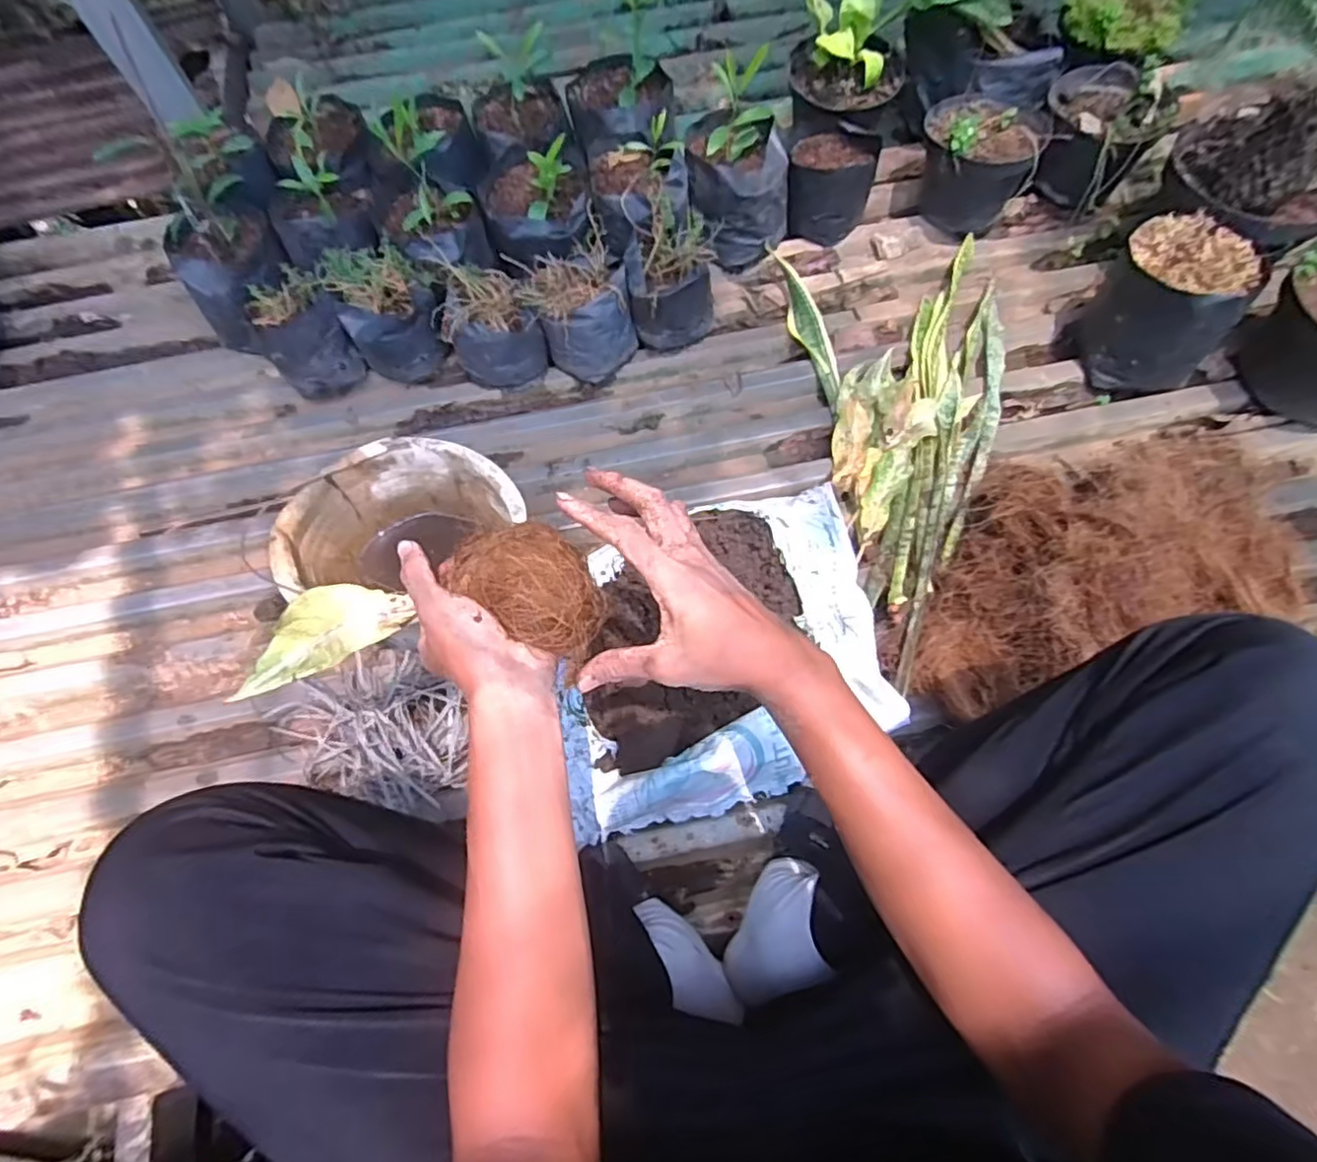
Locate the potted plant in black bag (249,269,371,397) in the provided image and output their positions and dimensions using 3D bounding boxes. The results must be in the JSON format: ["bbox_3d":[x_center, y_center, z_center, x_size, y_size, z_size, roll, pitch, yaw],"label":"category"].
[{"bbox_3d":[-0.493,-0.337,0.929,0.115,0.140,0.099,-33,73,-12],"label":"potted plant in black bag"}]

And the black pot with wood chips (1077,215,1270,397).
[{"bbox_3d":[0.649,-0.345,0.861,0.133,0.173,0.165,-43,75,-14],"label":"black pot with wood chips"}]

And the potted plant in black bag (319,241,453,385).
[{"bbox_3d":[-0.376,-0.371,0.924,0.132,0.136,0.123,0,70,0],"label":"potted plant in black bag"}]

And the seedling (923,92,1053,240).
[{"bbox_3d":[0.477,-0.632,0.997,0.170,0.144,0.173,24,71,9],"label":"seedling"}]

